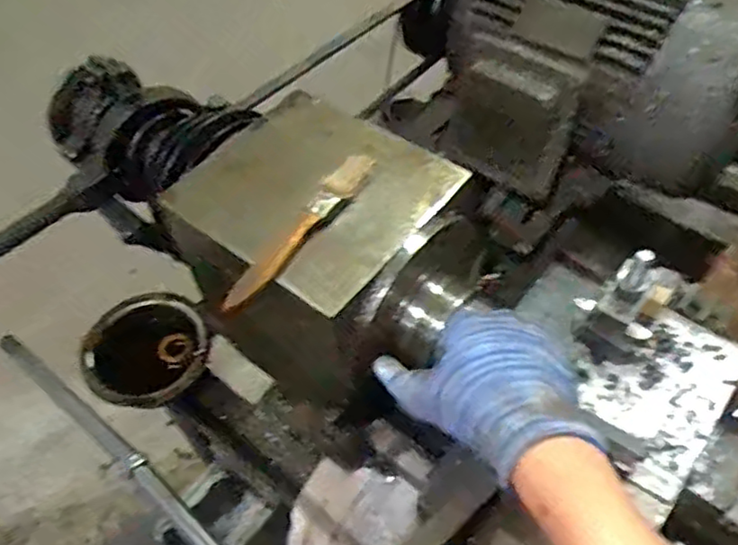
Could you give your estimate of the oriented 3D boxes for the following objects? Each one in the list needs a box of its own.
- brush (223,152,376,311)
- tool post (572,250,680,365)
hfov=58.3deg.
[{"bbox_3d":[-0.046,-0.031,0.447,0.020,0.012,0.149,27,59,22],"label":"brush"},{"bbox_3d":[0.190,0.016,0.476,0.070,0.084,0.045,-31,57,-18],"label":"tool post"}]

